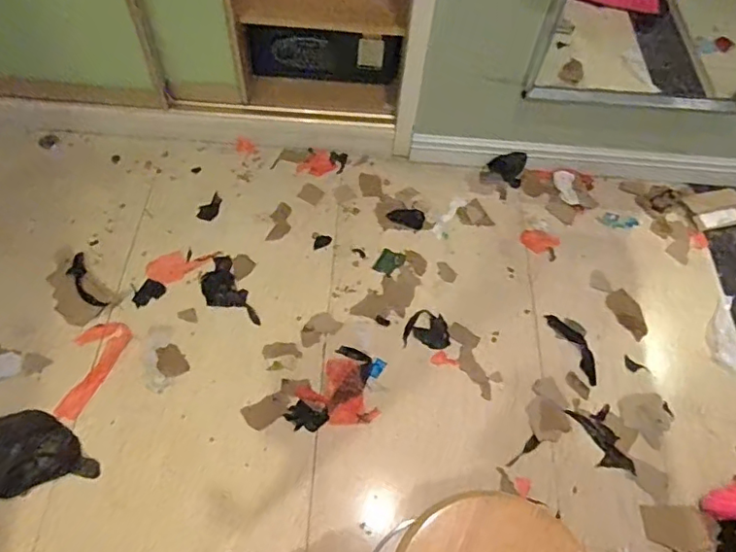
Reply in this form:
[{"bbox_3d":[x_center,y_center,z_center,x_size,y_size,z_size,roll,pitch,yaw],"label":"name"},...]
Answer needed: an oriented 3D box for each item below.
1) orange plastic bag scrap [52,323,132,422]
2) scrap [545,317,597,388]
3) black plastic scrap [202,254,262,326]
[{"bbox_3d":[-0.640,0.200,1.253,0.114,0.009,0.234,21,58,9],"label":"orange plastic bag scrap"},{"bbox_3d":[0.520,0.173,1.378,0.062,0.007,0.200,-20,61,-16],"label":"scrap"},{"bbox_3d":[-0.357,0.042,1.386,0.095,0.010,0.222,-23,62,-18],"label":"black plastic scrap"}]

